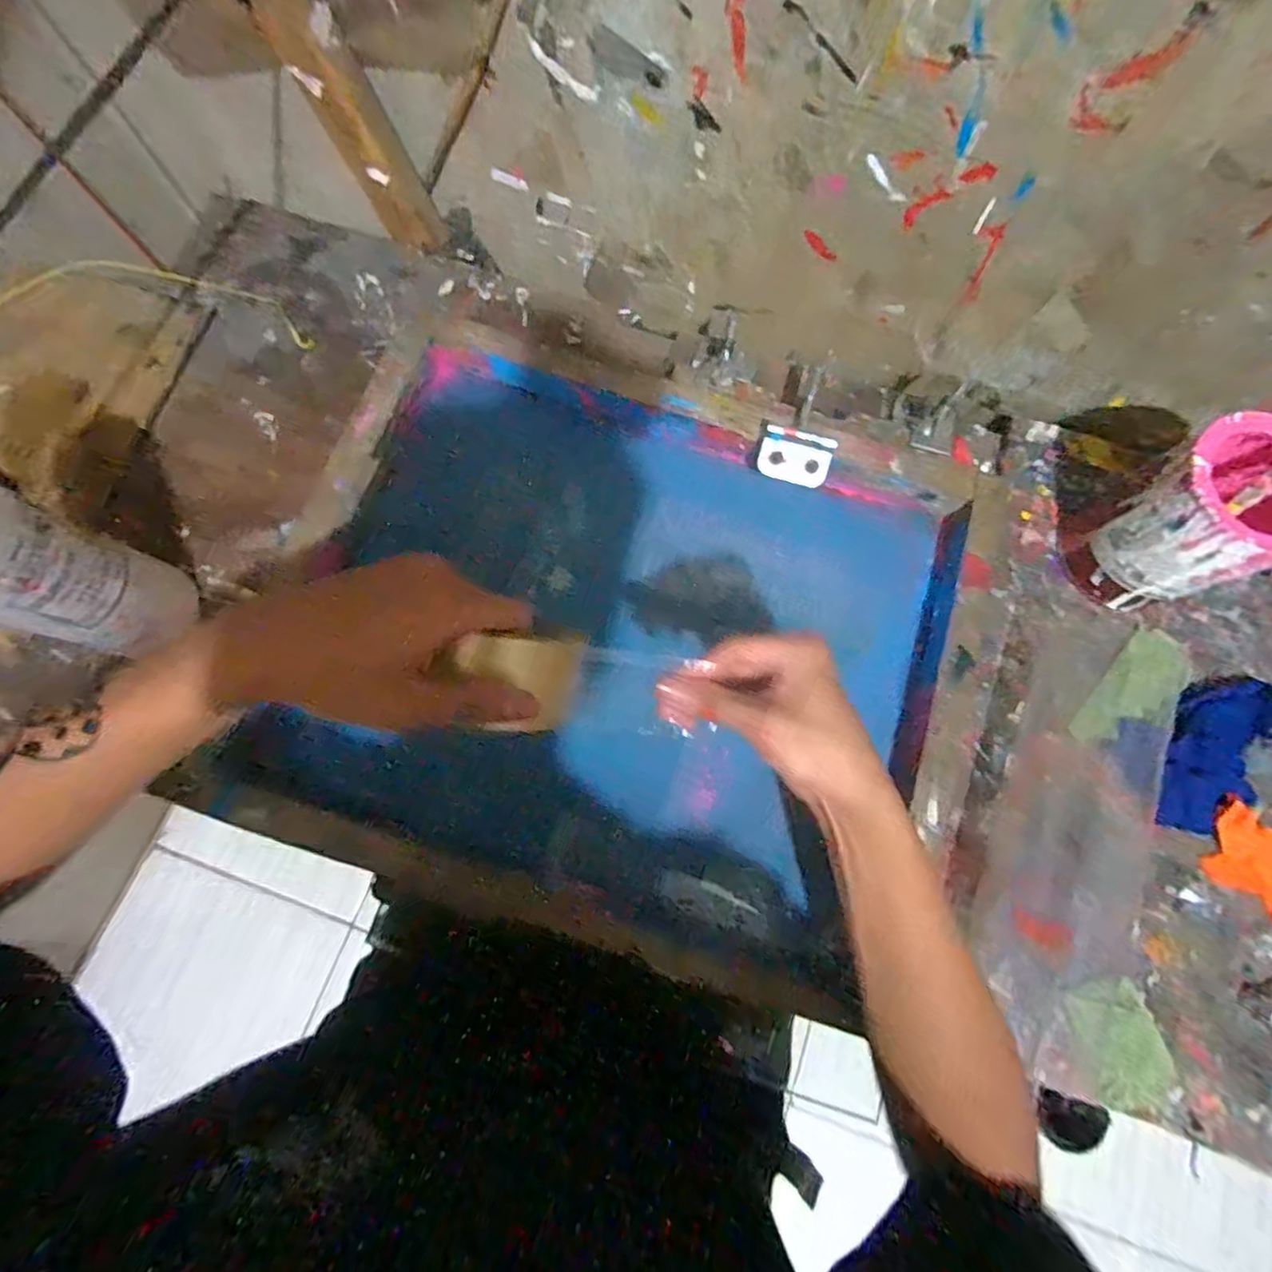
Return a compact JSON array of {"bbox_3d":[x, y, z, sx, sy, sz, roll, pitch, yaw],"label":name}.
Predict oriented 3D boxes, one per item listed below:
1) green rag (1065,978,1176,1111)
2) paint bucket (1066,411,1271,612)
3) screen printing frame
[{"bbox_3d":[0.367,0.307,0.453,0.061,0.007,0.083,-10,76,-4],"label":"green rag"},{"bbox_3d":[0.440,-0.089,0.484,0.100,0.137,0.103,0,75,-2],"label":"paint bucket"},{"bbox_3d":[-0.009,0.000,0.497,0.533,0.044,0.466,22,76,4],"label":"screen printing frame"}]

